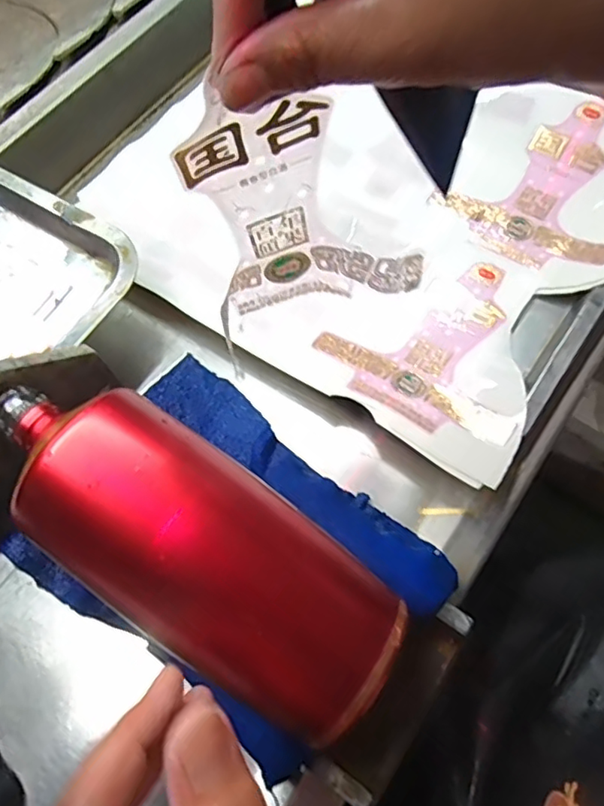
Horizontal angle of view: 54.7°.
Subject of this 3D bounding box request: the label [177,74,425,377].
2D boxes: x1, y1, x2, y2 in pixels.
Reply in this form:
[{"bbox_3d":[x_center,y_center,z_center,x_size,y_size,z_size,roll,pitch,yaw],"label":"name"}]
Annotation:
[{"bbox_3d":[0.005,-0.071,0.247,0.093,0.125,0.018,-10,66,-3],"label":"label"}]

